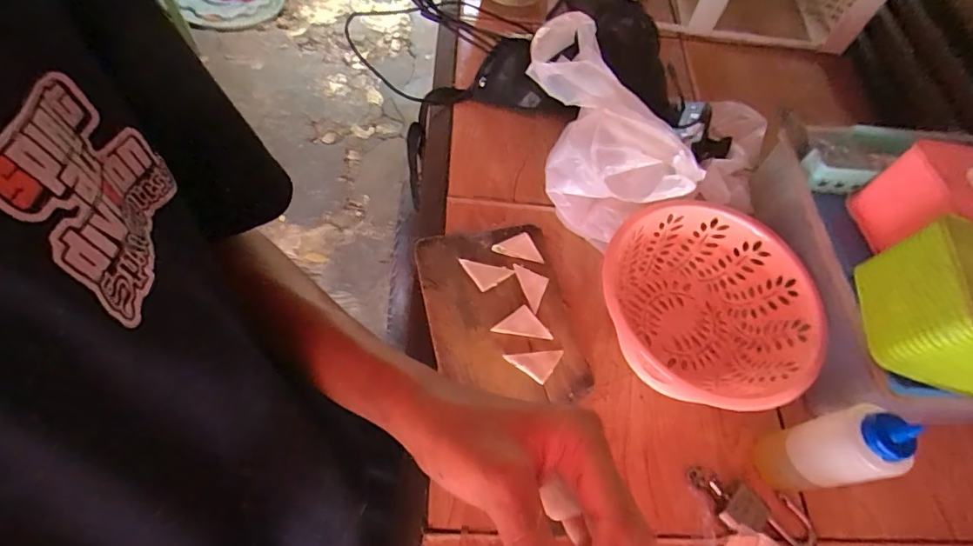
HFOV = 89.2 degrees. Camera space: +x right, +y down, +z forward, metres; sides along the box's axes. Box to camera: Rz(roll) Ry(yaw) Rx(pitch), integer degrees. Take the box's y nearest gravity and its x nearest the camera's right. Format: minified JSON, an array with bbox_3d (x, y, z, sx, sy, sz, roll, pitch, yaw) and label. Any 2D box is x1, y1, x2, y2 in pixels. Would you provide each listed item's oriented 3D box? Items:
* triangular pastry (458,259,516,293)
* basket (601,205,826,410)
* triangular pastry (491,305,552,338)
[{"bbox_3d":[0.000,-0.007,0.593,0.046,0.006,0.047,-31,68,-19],"label":"triangular pastry"},{"bbox_3d":[0.251,0.045,0.575,0.228,0.099,0.241,8,62,2],"label":"basket"},{"bbox_3d":[0.042,0.055,0.568,0.065,0.009,0.036,8,61,0],"label":"triangular pastry"}]

